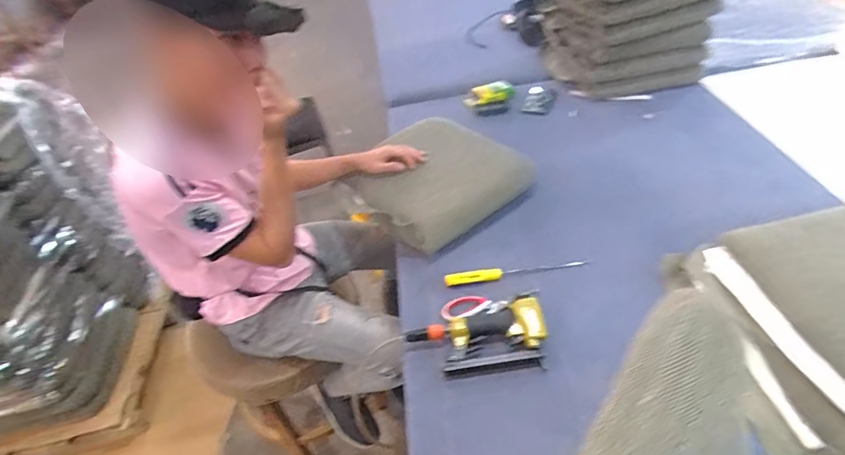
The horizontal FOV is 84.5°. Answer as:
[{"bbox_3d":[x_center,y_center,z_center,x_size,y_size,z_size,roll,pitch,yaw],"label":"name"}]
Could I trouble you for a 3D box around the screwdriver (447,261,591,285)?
[{"bbox_3d":[0.204,0.094,1.002,0.313,0.019,0.026,-12,43,-3],"label":"screwdriver"}]

